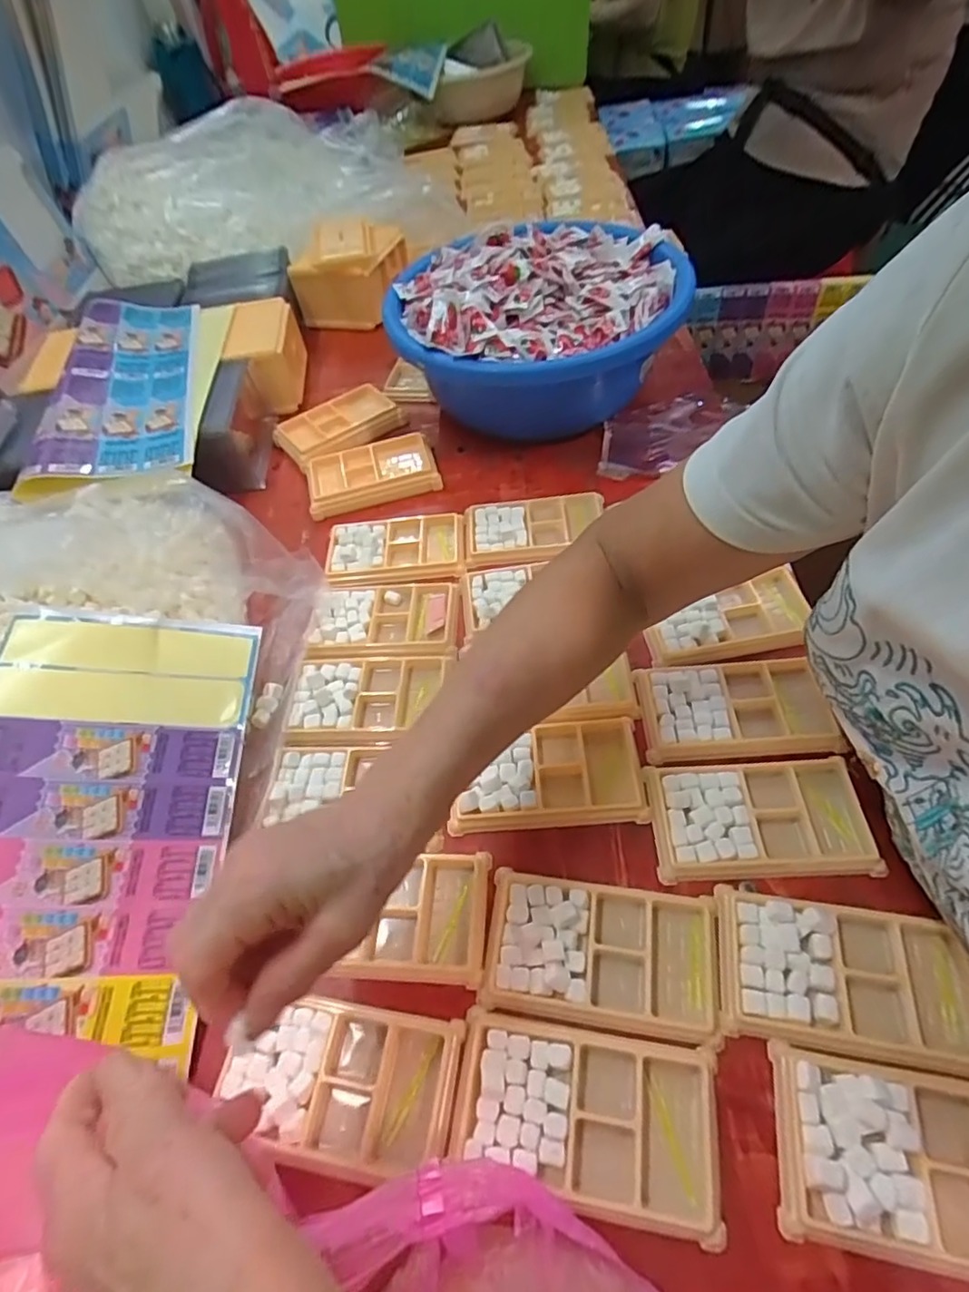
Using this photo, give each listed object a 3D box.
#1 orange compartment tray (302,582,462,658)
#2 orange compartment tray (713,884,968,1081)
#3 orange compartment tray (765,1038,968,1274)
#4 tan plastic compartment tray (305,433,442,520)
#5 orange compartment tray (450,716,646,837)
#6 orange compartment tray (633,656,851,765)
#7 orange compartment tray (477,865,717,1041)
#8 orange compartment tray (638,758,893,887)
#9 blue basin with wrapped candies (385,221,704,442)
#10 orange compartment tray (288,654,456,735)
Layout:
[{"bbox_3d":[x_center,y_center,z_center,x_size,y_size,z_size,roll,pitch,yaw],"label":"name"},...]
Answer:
[{"bbox_3d":[-0.089,-0.024,0.547,0.130,0.014,0.087,-3,54,3],"label":"orange compartment tray"},{"bbox_3d":[0.206,0.190,0.352,0.134,0.013,0.077,6,54,9],"label":"orange compartment tray"},{"bbox_3d":[0.220,0.255,0.301,0.139,0.020,0.078,7,55,9],"label":"orange compartment tray"},{"bbox_3d":[-0.124,-0.190,0.664,0.138,0.020,0.086,-15,54,-7],"label":"tan plastic compartment tray"},{"bbox_3d":[0.046,0.089,0.441,0.133,0.013,0.078,-3,53,2],"label":"orange compartment tray"},{"bbox_3d":[0.190,0.044,0.456,0.141,0.014,0.077,-2,54,3],"label":"orange compartment tray"},{"bbox_3d":[0.070,0.183,0.370,0.133,0.011,0.076,5,54,8],"label":"orange compartment tray"},{"bbox_3d":[0.184,0.114,0.410,0.138,0.011,0.078,-3,54,3],"label":"orange compartment tray"},{"bbox_3d":[0.060,-0.345,0.682,0.279,0.132,0.294,-2,54,3],"label":"blue basin with wrapped candies"},{"bbox_3d":[-0.095,0.039,0.503,0.125,0.015,0.075,0,54,5],"label":"orange compartment tray"}]

